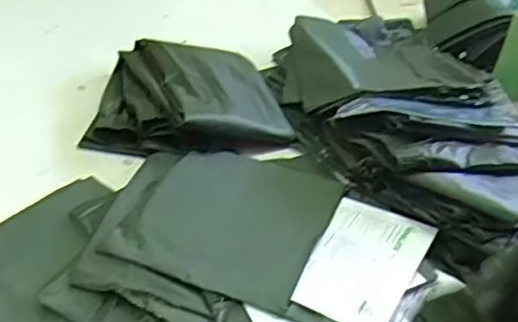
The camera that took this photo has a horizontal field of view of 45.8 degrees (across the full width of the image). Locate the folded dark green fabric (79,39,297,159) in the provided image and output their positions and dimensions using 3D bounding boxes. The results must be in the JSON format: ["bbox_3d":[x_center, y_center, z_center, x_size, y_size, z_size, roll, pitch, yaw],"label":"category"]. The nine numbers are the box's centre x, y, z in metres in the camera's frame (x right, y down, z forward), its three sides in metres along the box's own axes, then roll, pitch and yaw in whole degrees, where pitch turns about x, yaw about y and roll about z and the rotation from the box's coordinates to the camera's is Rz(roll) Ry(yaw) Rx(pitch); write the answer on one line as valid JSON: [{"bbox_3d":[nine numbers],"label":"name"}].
[{"bbox_3d":[-0.110,-0.109,0.976,0.305,0.078,0.262,0,37,-7],"label":"folded dark green fabric"}]

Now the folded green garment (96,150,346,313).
[{"bbox_3d":[-0.036,0.065,0.780,0.235,0.016,0.259,17,38,16],"label":"folded green garment"}]

